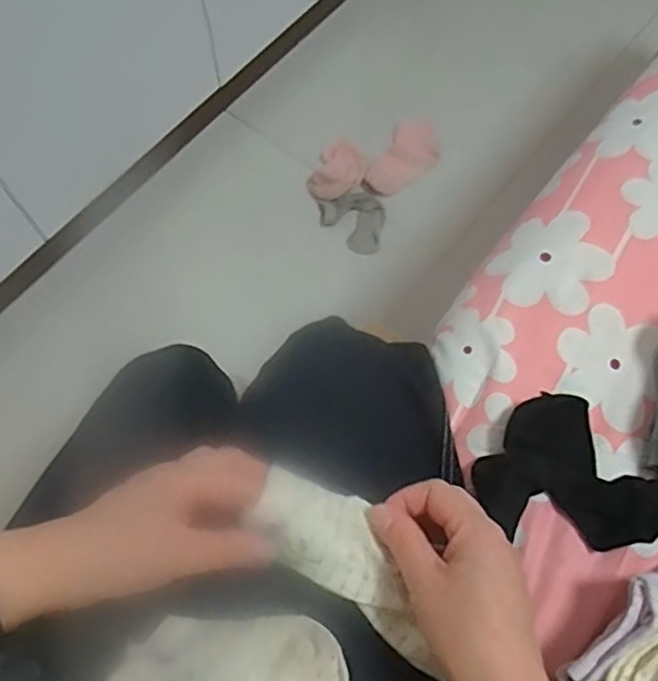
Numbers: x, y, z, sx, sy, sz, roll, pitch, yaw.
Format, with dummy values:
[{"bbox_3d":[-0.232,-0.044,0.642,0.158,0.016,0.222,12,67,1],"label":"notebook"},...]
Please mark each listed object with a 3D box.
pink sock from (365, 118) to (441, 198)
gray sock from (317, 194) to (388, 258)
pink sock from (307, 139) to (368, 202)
[{"bbox_3d":[0.132,-0.312,1.167,0.097,0.038,0.162,28,71,11],"label":"pink sock"},{"bbox_3d":[0.050,-0.204,1.119,0.091,0.026,0.125,-43,74,-15],"label":"gray sock"},{"bbox_3d":[0.018,-0.297,1.147,0.082,0.030,0.130,18,69,7],"label":"pink sock"}]

